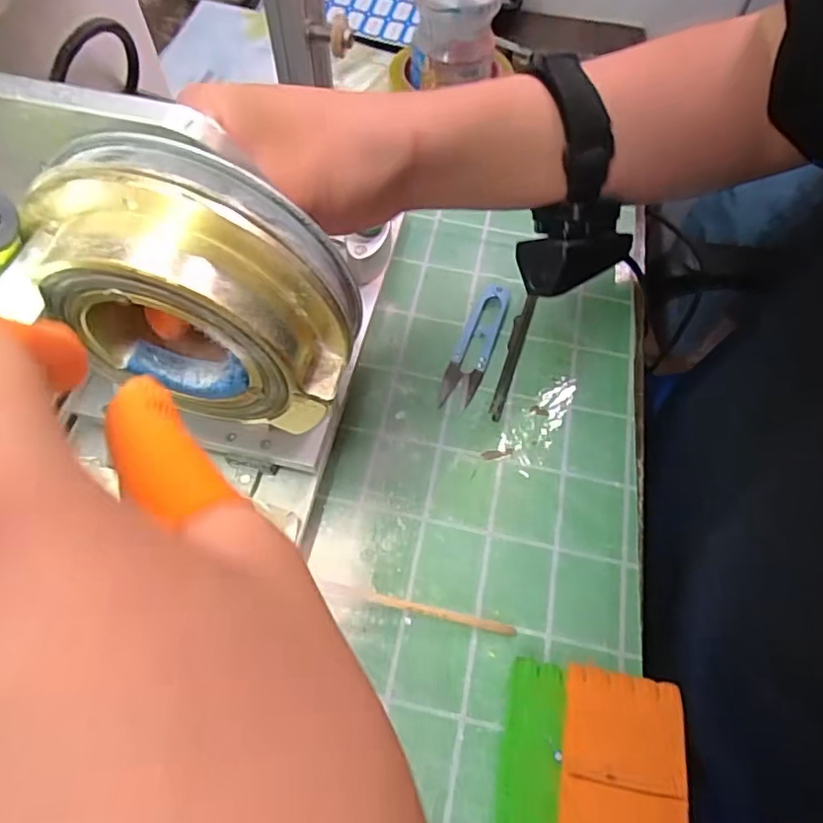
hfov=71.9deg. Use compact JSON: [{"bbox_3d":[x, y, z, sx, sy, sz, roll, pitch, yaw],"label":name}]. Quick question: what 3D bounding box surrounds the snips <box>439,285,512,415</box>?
[{"bbox_3d":[0.045,-0.049,0.383,0.023,0.007,0.108,21,63,9],"label":"snips"}]

